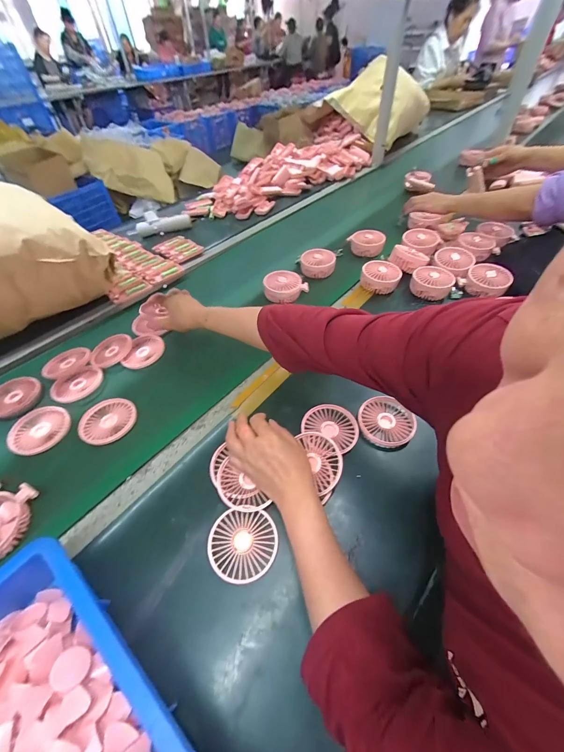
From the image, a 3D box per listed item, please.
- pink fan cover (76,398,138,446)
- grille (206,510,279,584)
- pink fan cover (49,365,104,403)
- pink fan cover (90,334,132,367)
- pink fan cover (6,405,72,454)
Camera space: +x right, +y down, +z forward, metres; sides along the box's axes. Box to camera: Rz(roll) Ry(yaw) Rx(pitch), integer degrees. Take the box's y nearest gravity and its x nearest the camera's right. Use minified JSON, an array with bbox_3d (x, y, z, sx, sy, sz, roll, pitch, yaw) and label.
[{"bbox_3d":[-0.299,0.076,0.508,0.089,0.009,0.087,-36,56,-24],"label":"pink fan cover"},{"bbox_3d":[-0.050,0.217,0.381,0.086,0.017,0.077,0,49,3],"label":"grille"},{"bbox_3d":[-0.392,0.015,0.567,0.077,0.014,0.089,20,53,19],"label":"pink fan cover"},{"bbox_3d":[-0.360,-0.055,0.615,0.078,0.013,0.084,13,51,14],"label":"pink fan cover"},{"bbox_3d":[-0.415,0.092,0.506,0.080,0.018,0.088,13,51,14],"label":"pink fan cover"}]

